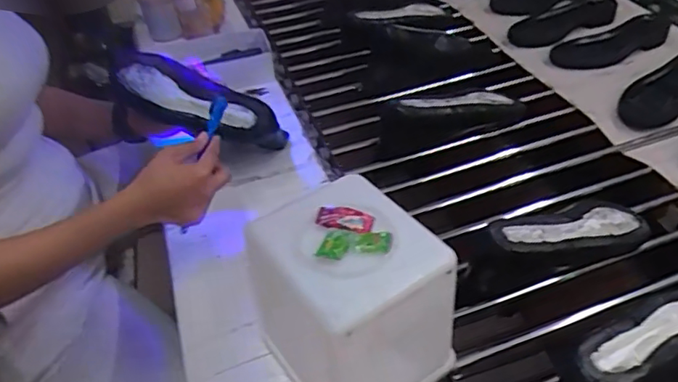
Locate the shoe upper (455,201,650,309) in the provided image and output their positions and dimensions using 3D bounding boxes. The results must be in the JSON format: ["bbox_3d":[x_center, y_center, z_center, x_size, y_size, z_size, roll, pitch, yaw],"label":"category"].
[{"bbox_3d":[0.263,0.062,0.696,0.257,0.096,0.075,-17,42,-12],"label":"shoe upper"}]

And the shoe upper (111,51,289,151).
[{"bbox_3d":[-0.206,-0.128,0.826,0.264,0.088,0.084,22,45,4],"label":"shoe upper"}]

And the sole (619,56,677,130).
[{"bbox_3d":[0.566,-0.181,0.981,0.243,0.028,0.082,-31,47,-26],"label":"sole"}]

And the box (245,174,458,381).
[{"bbox_3d":[0.010,0.103,0.533,0.133,0.159,0.152,-30,46,-25],"label":"box"}]

